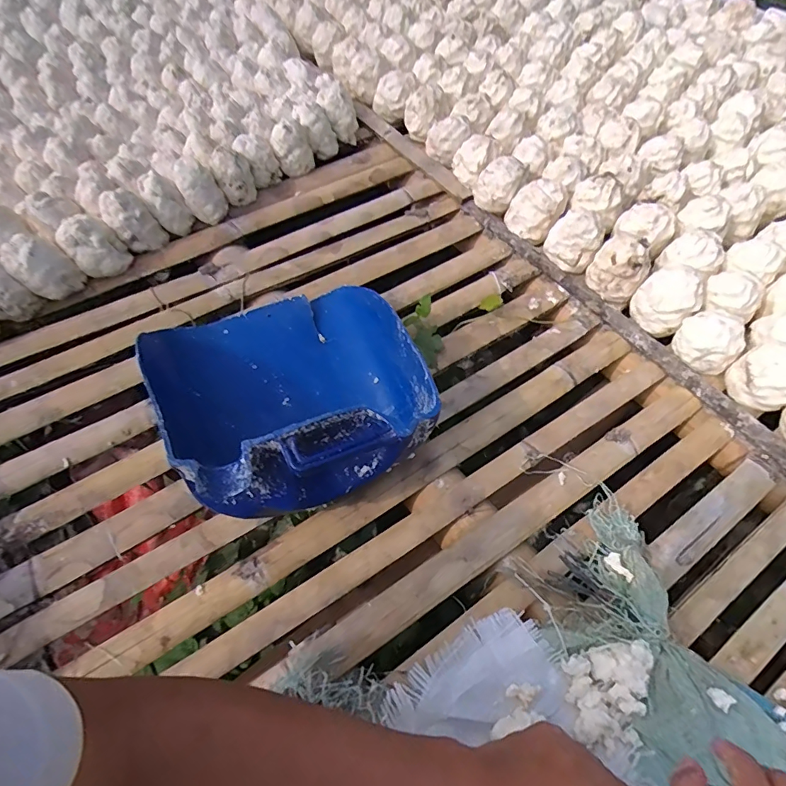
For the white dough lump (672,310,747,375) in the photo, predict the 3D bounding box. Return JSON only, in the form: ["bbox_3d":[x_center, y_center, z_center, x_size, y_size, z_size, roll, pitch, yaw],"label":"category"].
[{"bbox_3d":[0.457,-0.074,0.666,0.067,0.080,0.086,-41,68,-20],"label":"white dough lump"}]

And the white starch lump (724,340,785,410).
[{"bbox_3d":[0.527,-0.029,0.634,0.081,0.088,0.081,0,61,0],"label":"white starch lump"}]

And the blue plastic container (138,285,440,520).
[{"bbox_3d":[-0.127,-0.024,0.573,0.294,0.162,0.337,-26,64,-14],"label":"blue plastic container"}]

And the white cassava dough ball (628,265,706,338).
[{"bbox_3d":[0.416,-0.145,0.703,0.091,0.087,0.082,35,67,18],"label":"white cassava dough ball"}]

